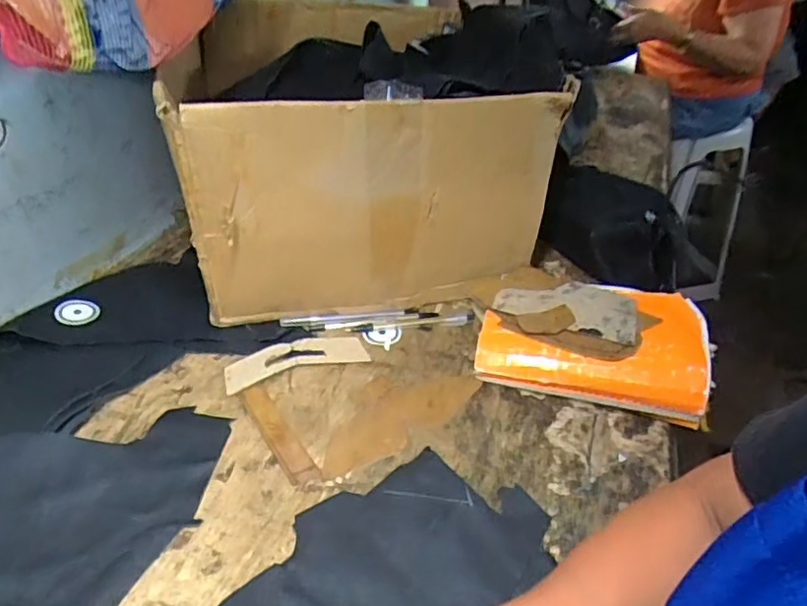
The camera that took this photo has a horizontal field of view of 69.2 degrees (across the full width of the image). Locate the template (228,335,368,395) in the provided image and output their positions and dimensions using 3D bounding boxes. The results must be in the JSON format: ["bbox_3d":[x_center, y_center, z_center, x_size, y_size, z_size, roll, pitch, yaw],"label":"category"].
[{"bbox_3d":[-0.106,0.054,0.573,0.134,0.005,0.048,-14,41,-21],"label":"template"}]

